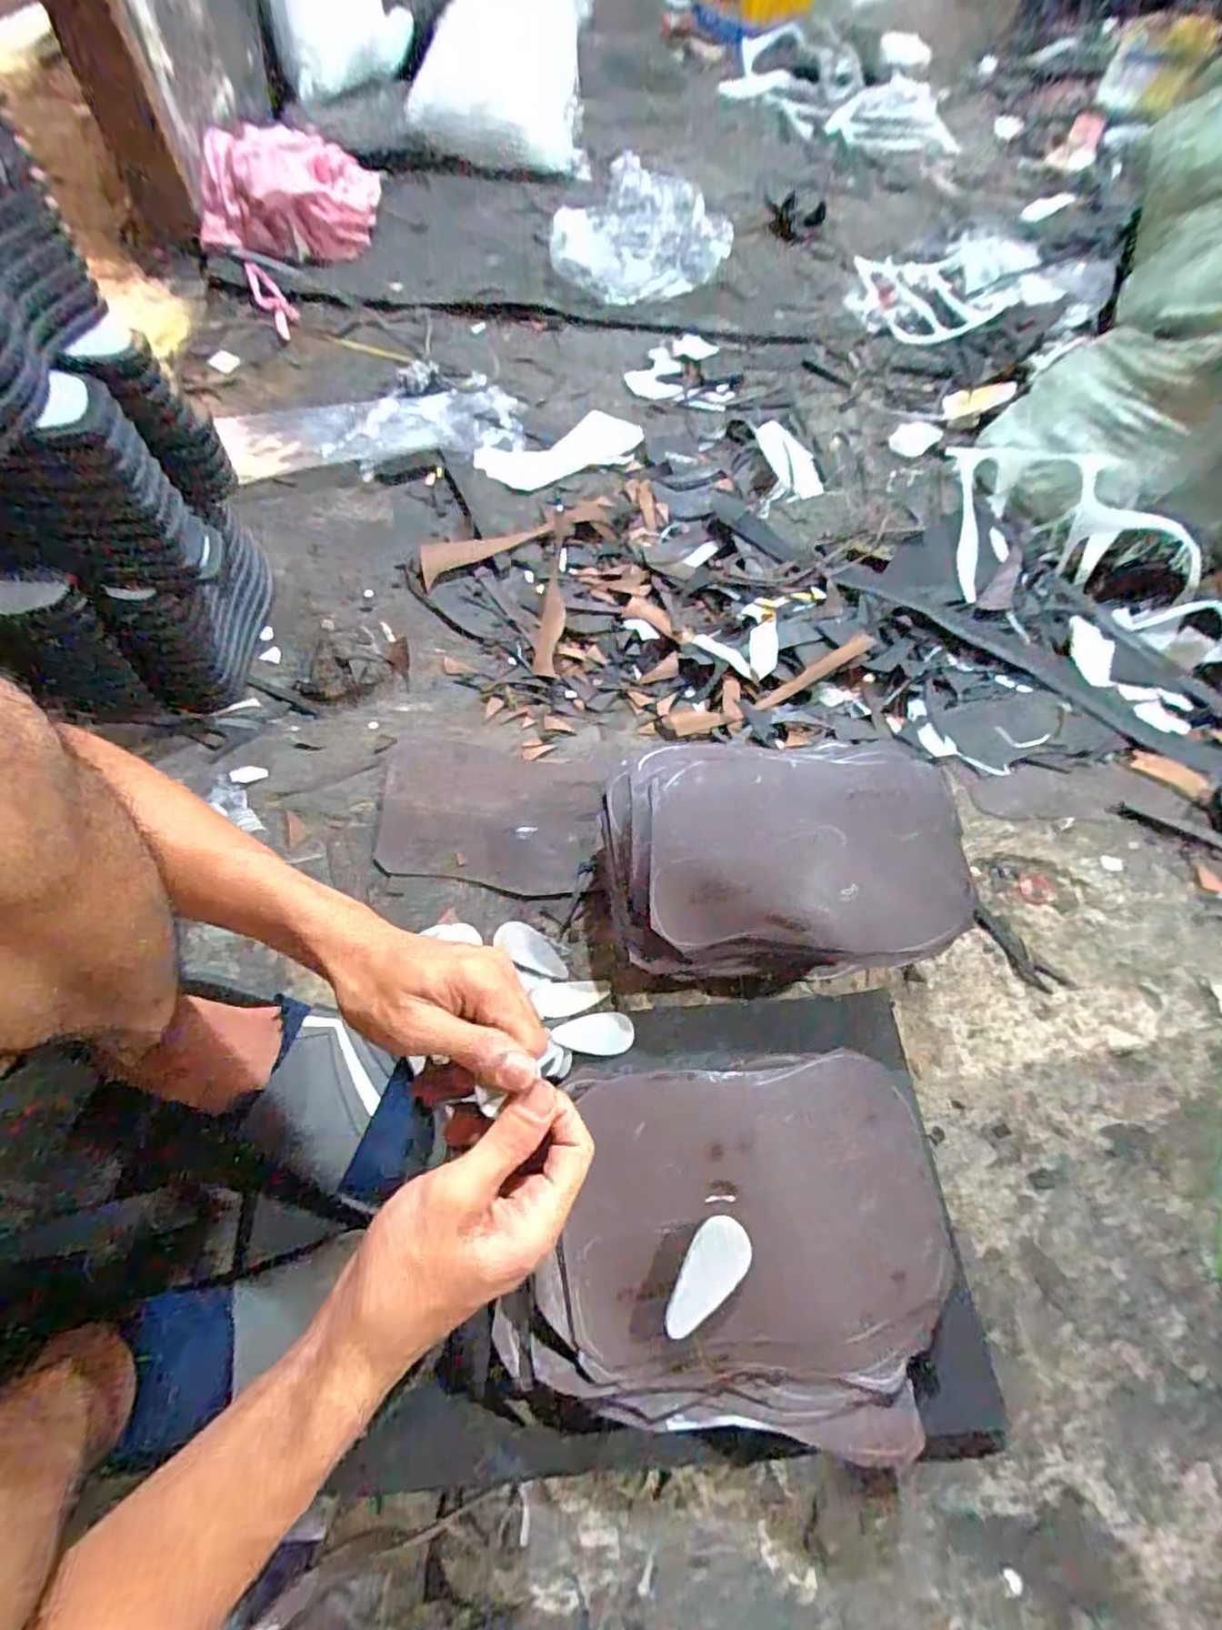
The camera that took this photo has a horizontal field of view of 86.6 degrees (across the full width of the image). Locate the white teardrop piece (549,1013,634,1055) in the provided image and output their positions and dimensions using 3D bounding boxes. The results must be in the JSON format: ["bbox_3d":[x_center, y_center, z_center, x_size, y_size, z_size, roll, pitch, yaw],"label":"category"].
[{"bbox_3d":[-0.015,0.181,0.536,0.069,0.004,0.032,4,61,-17],"label":"white teardrop piece"}]

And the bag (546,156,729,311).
[{"bbox_3d":[0.049,-0.982,1.108,0.260,0.133,0.191,38,68,14],"label":"bag"}]

